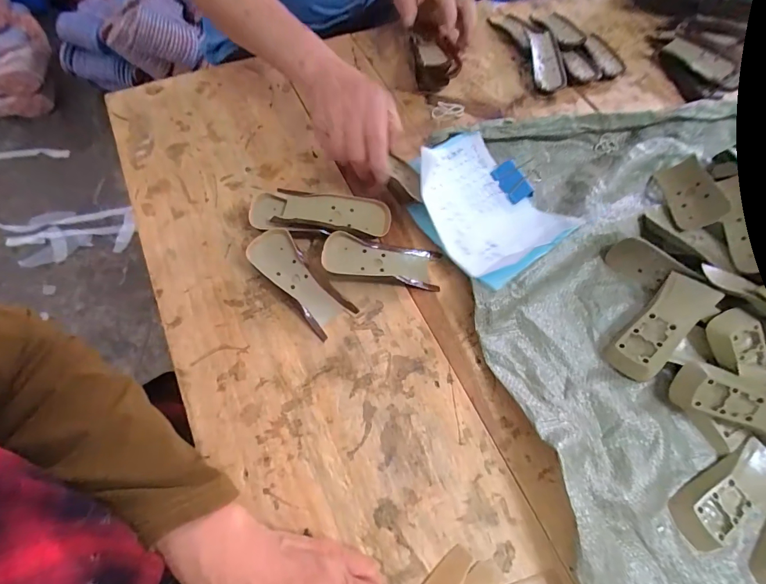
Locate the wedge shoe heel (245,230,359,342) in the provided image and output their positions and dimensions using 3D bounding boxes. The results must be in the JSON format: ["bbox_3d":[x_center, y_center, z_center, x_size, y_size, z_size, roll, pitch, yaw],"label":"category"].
[{"bbox_3d":[-0.085,-0.013,0.373,0.046,0.020,0.119,-40,73,-17],"label":"wedge shoe heel"}]

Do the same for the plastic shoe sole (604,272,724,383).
[{"bbox_3d":[0.263,0.035,0.350,0.042,0.021,0.108,41,94,15],"label":"plastic shoe sole"}]

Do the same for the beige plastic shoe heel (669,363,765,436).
[{"bbox_3d":[0.319,0.099,0.324,0.111,0.027,0.039,21,68,8],"label":"beige plastic shoe heel"}]

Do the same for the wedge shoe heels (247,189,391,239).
[{"bbox_3d":[-0.067,-0.083,0.402,0.146,0.018,0.050,2,67,0],"label":"wedge shoe heels"}]

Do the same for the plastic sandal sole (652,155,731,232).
[{"bbox_3d":[0.349,-0.116,0.423,0.009,0.045,0.114,35,46,-20],"label":"plastic sandal sole"}]

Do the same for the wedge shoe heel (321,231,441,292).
[{"bbox_3d":[-0.001,-0.032,0.389,0.119,0.021,0.046,6,67,1],"label":"wedge shoe heel"}]

